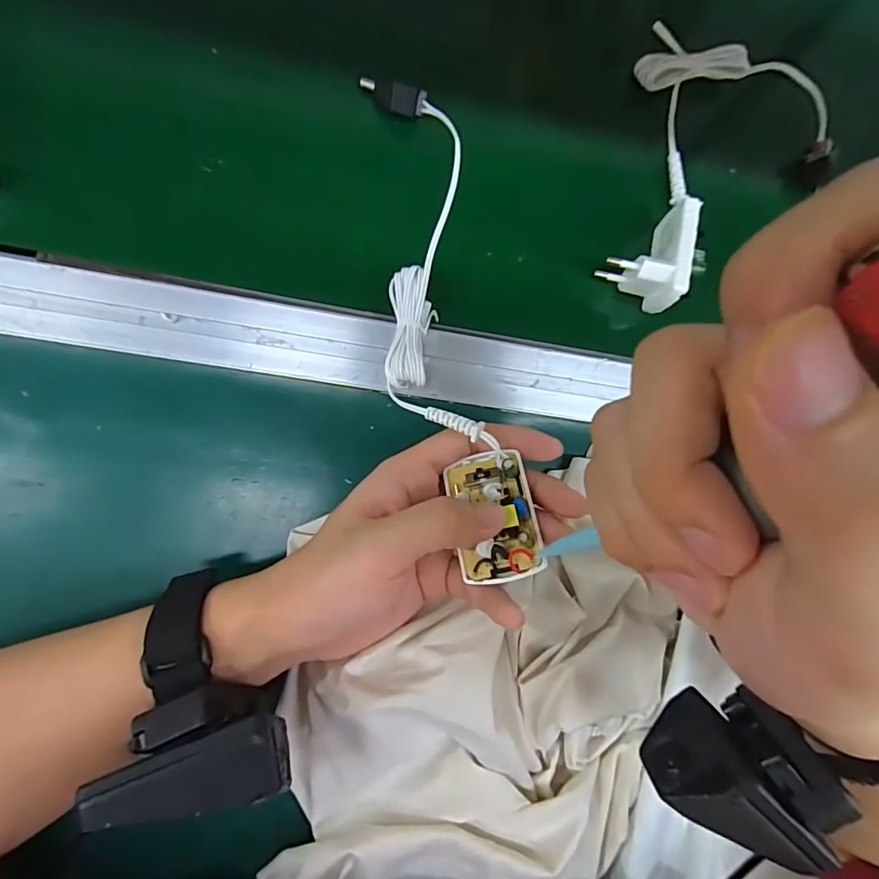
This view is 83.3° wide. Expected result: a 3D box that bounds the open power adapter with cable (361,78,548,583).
[{"bbox_3d":[-0.005,-0.081,0.279,0.060,0.046,0.315,-9,70,-6],"label":"open power adapter with cable"}]

